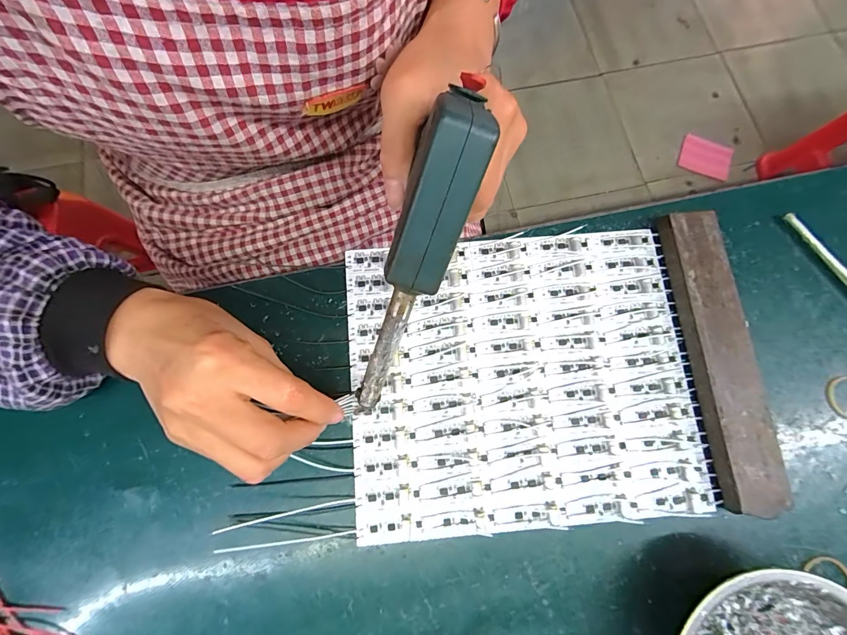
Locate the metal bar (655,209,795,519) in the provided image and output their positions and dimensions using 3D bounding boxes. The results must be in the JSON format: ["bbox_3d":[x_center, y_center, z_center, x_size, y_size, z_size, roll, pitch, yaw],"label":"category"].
[{"bbox_3d":[0.200,0.024,0.255,0.035,0.022,0.198,-5,77,-1],"label":"metal bar"}]

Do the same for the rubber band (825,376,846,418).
[{"bbox_3d":[0.288,0.054,0.254,0.032,0.004,0.029,-4,77,-1],"label":"rubber band"}]

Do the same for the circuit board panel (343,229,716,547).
[{"bbox_3d":[0.063,0.039,0.259,0.228,0.005,0.195,-5,78,0],"label":"circuit board panel"}]

